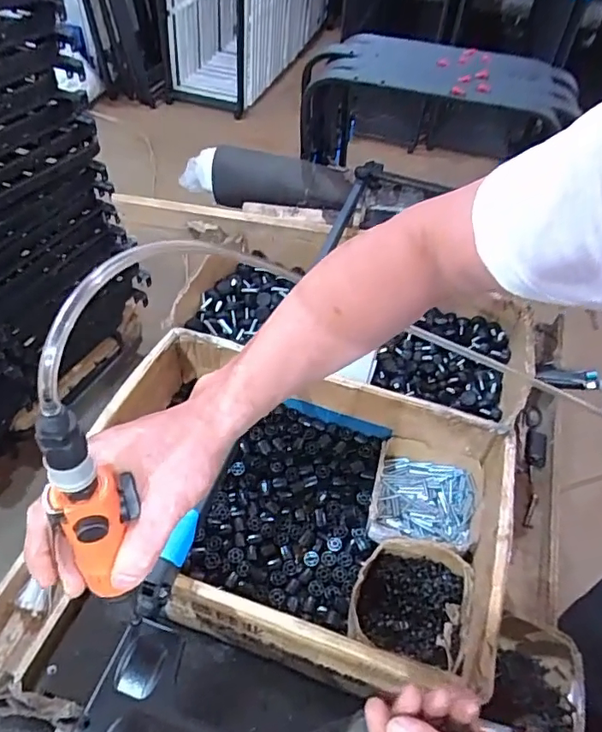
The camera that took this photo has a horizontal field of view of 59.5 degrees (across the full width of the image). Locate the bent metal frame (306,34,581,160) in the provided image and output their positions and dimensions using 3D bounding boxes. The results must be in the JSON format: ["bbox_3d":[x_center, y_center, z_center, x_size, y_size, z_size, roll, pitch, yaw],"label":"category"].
[{"bbox_3d":[0.258,-0.513,1.033,0.507,0.160,0.213,9,49,4],"label":"bent metal frame"}]

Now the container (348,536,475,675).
[{"bbox_3d":[0.136,0.303,0.682,0.131,0.073,0.134,19,51,12],"label":"container"}]

